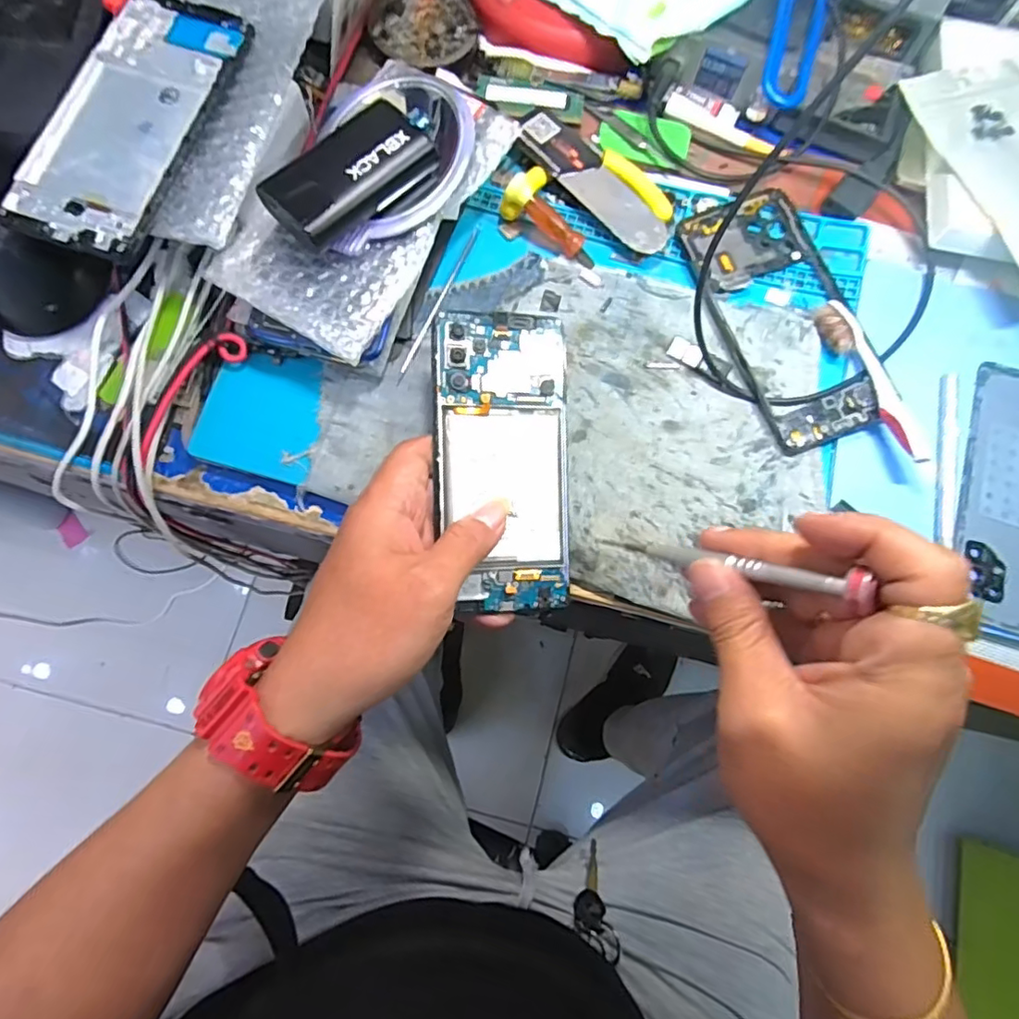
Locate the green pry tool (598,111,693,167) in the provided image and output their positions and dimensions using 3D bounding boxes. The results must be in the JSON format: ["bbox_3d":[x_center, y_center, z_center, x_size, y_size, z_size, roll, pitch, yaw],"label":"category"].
[{"bbox_3d":[0.086,-0.235,0.368,0.056,0.009,0.045,15,70,5],"label":"green pry tool"}]

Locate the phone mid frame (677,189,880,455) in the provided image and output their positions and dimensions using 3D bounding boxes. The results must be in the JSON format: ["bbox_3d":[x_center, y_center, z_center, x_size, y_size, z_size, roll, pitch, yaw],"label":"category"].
[{"bbox_3d":[0.160,-0.116,0.343,0.072,0.009,0.158,-20,79,-5],"label":"phone mid frame"}]

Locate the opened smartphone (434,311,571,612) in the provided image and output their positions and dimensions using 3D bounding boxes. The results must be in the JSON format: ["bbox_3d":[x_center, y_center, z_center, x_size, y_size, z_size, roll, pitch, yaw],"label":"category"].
[{"bbox_3d":[-0.003,-0.025,0.301,0.067,0.005,0.152,-2,90,-14],"label":"opened smartphone"}]

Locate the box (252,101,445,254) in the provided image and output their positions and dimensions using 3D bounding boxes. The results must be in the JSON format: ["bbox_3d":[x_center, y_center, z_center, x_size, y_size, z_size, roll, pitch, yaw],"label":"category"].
[{"bbox_3d":[-0.084,-0.173,0.302,0.046,0.024,0.087,44,78,7],"label":"box"}]

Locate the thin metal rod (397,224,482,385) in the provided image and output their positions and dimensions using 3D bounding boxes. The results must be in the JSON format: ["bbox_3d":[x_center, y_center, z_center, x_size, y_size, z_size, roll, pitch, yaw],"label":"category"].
[{"bbox_3d":[-0.040,-0.124,0.341,0.004,0.004,0.115,23,78,4],"label":"thin metal rod"}]

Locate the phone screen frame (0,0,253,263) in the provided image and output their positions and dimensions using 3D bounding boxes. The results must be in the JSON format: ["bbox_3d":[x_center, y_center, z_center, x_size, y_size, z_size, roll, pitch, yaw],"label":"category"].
[{"bbox_3d":[-0.195,-0.202,0.298,0.072,0.008,0.154,17,76,1],"label":"phone screen frame"}]

